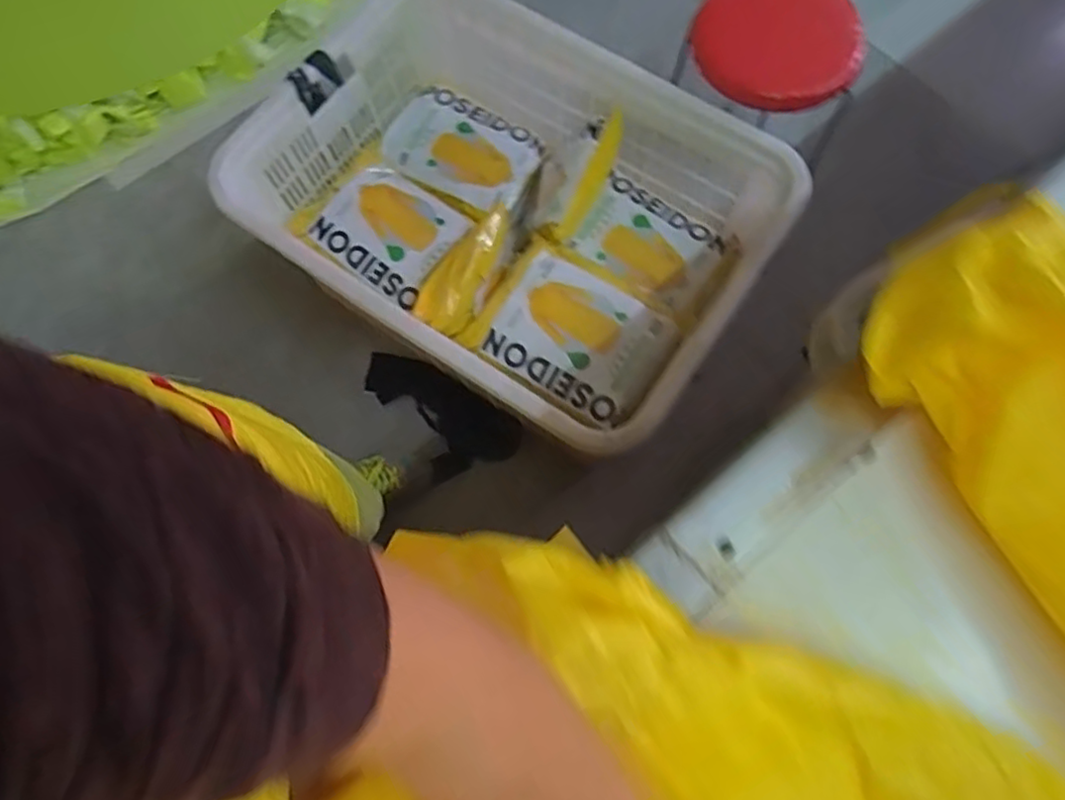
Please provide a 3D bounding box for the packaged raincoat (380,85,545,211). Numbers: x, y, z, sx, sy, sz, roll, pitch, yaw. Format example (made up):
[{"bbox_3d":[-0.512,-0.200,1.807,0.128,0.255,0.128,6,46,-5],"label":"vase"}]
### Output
[{"bbox_3d":[-0.132,-0.475,1.237,0.280,0.037,0.189,27,75,9],"label":"packaged raincoat"}]

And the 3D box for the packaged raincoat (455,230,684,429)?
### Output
[{"bbox_3d":[0.067,-0.116,1.059,0.301,0.040,0.231,33,76,11],"label":"packaged raincoat"}]

